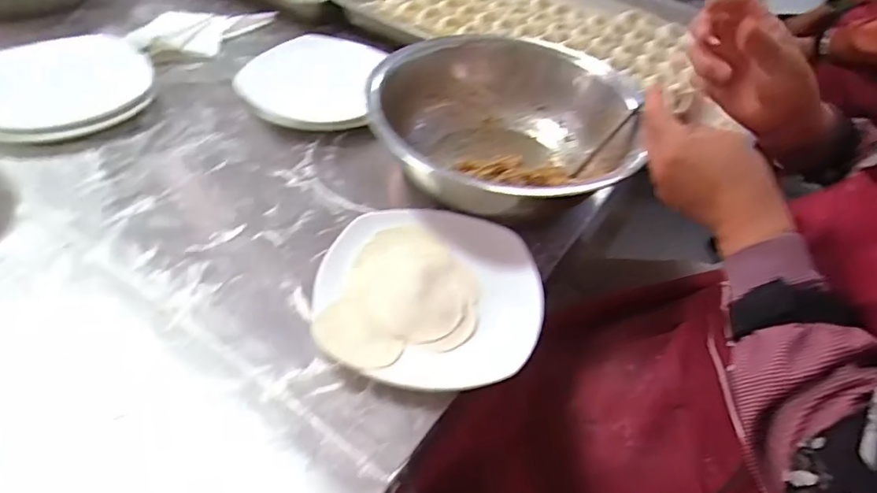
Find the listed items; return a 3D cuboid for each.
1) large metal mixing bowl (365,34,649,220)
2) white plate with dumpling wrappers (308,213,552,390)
[{"bbox_3d":[0.066,-0.127,0.572,0.221,0.112,0.199,-29,55,-28],"label":"large metal mixing bowl"},{"bbox_3d":[-0.007,0.037,0.460,0.181,0.027,0.167,2,46,-3],"label":"white plate with dumpling wrappers"}]

